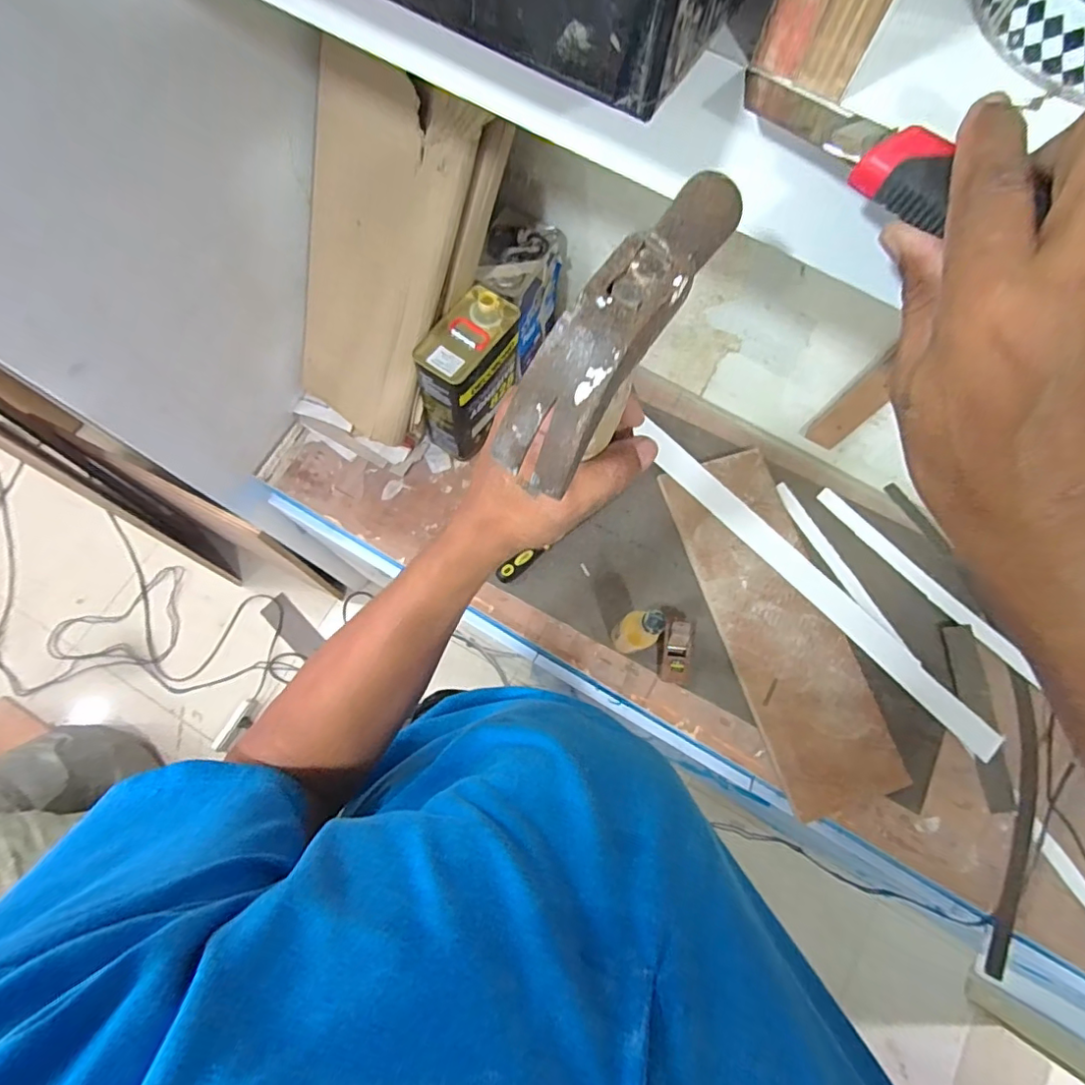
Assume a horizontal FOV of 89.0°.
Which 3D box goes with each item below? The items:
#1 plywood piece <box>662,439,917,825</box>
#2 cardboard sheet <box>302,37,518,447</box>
[{"bbox_3d":[0.401,0.134,0.944,0.203,0.018,0.595,-17,77,-9],"label":"plywood piece"},{"bbox_3d":[-0.221,-0.379,0.793,0.236,0.486,0.143,47,44,11],"label":"cardboard sheet"}]

